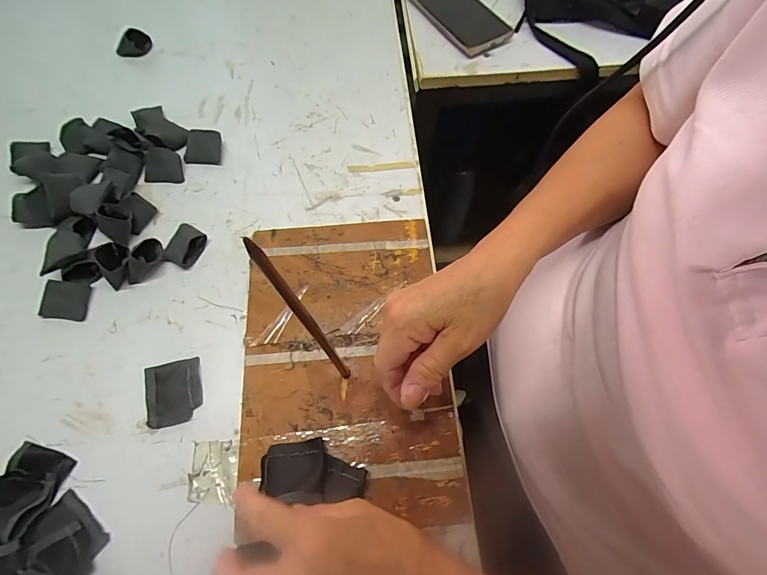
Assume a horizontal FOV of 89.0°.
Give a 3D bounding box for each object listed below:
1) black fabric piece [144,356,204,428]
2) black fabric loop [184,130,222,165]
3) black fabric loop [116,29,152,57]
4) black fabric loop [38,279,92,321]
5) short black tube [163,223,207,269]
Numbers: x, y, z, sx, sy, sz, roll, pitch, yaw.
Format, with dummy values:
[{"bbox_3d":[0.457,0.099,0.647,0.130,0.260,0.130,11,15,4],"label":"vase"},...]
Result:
[{"bbox_3d":[-0.185,0.092,0.342,0.047,0.004,0.054,-14,67,-5],"label":"black fabric piece"},{"bbox_3d":[-0.205,-0.159,0.439,0.040,0.022,0.030,0,66,1],"label":"black fabric loop"},{"bbox_3d":[-0.325,-0.315,0.505,0.044,0.029,0.020,-25,68,-10],"label":"black fabric loop"},{"bbox_3d":[-0.305,0.012,0.372,0.037,0.017,0.035,1,66,1],"label":"black fabric loop"},{"bbox_3d":[-0.202,-0.044,0.394,0.034,0.018,0.042,23,69,11],"label":"short black tube"}]

